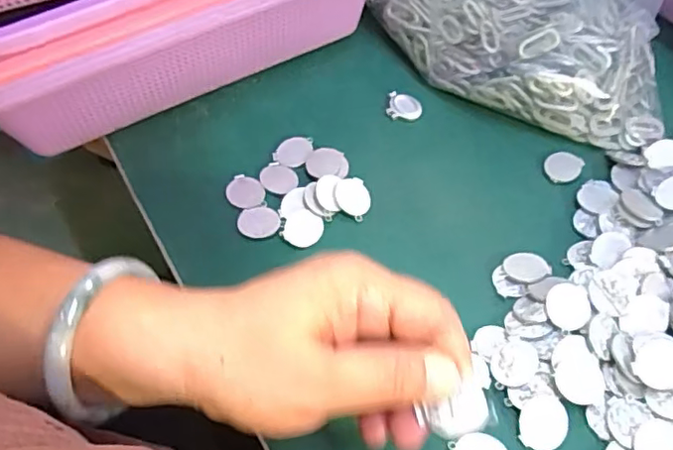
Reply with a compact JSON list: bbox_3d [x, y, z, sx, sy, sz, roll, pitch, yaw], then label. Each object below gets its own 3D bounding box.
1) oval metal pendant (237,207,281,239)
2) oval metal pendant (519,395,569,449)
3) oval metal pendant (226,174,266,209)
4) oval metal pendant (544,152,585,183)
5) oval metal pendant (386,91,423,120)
[{"bbox_3d":[-0.046,-0.002,0.356,0.025,0.004,0.021,-3,57,2],"label":"oval metal pendant"},{"bbox_3d":[0.099,0.094,0.285,0.022,0.004,0.026,12,58,11],"label":"oval metal pendant"},{"bbox_3d":[-0.056,-0.020,0.368,0.024,0.004,0.020,21,60,17],"label":"oval metal pendant"},{"bbox_3d":[0.143,-0.038,0.378,0.021,0.004,0.028,28,63,20],"label":"oval metal pendant"},{"bbox_3d":[0.047,-0.082,0.411,0.023,0.004,0.024,7,57,8],"label":"oval metal pendant"}]

